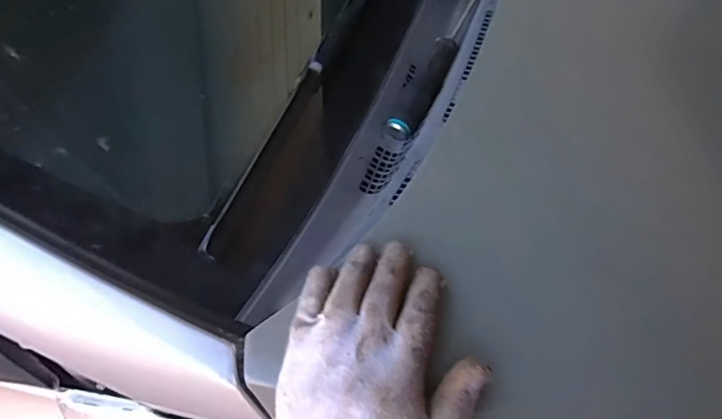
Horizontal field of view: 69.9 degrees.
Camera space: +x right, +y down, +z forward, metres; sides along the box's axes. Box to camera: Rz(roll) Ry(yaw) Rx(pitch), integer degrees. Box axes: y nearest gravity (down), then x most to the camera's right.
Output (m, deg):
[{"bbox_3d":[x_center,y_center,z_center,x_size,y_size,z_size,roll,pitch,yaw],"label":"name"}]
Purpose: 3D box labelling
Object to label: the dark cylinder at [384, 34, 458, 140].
[{"bbox_3d":[0.065,-0.120,0.511,0.029,0.027,0.116,25,64,19],"label":"dark cylinder"}]

